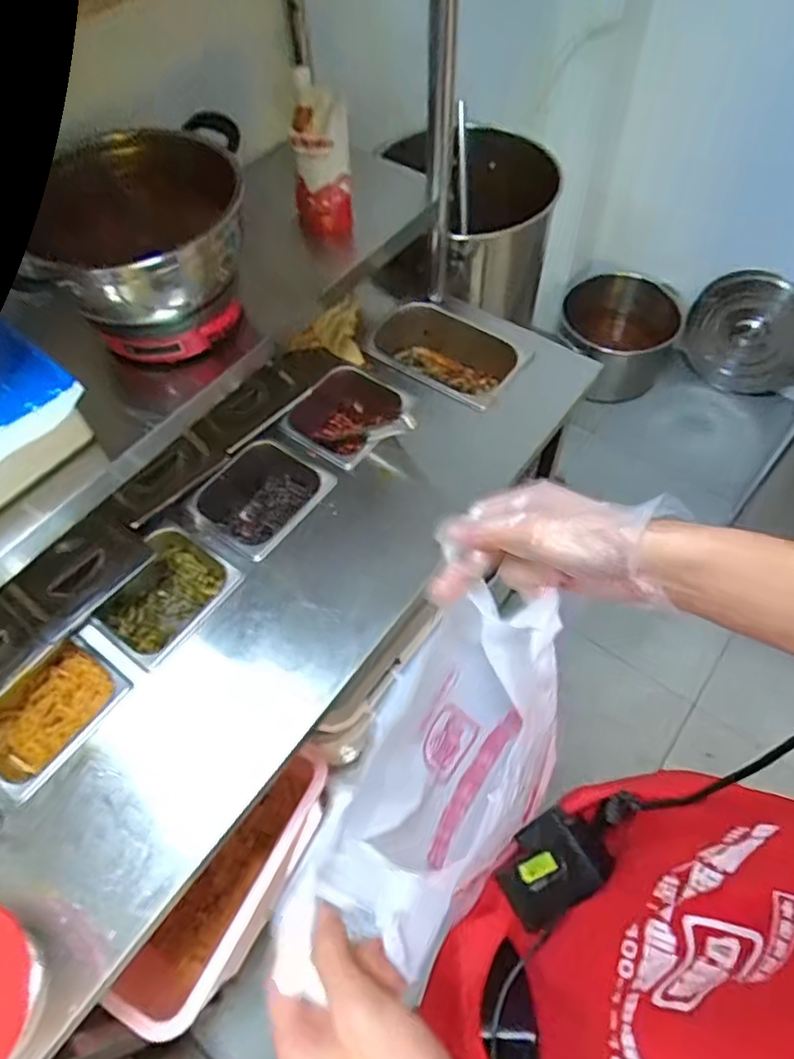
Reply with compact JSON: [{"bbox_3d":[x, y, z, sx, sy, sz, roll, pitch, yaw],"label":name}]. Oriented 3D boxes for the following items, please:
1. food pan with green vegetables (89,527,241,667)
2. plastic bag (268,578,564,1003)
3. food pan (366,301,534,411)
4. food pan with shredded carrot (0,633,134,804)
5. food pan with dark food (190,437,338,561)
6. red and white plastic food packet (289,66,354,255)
[{"bbox_3d":[-0.309,0.103,0.877,0.162,0.093,0.170,31,64,20],"label":"food pan with green vegetables"},{"bbox_3d":[0.038,0.202,0.520,0.111,0.225,0.243,22,62,16],"label":"plastic bag"},{"bbox_3d":[0.065,-0.279,1.080,0.275,0.090,0.161,27,63,19],"label":"food pan"},{"bbox_3d":[-0.427,0.236,0.803,0.153,0.103,0.176,26,63,18],"label":"food pan with shredded carrot"},{"bbox_3d":[-0.197,-0.036,0.946,0.155,0.093,0.170,31,64,20],"label":"food pan with dark food"},{"bbox_3d":[-0.099,-0.477,0.853,0.082,0.198,0.066,-10,58,-3],"label":"red and white plastic food packet"}]

